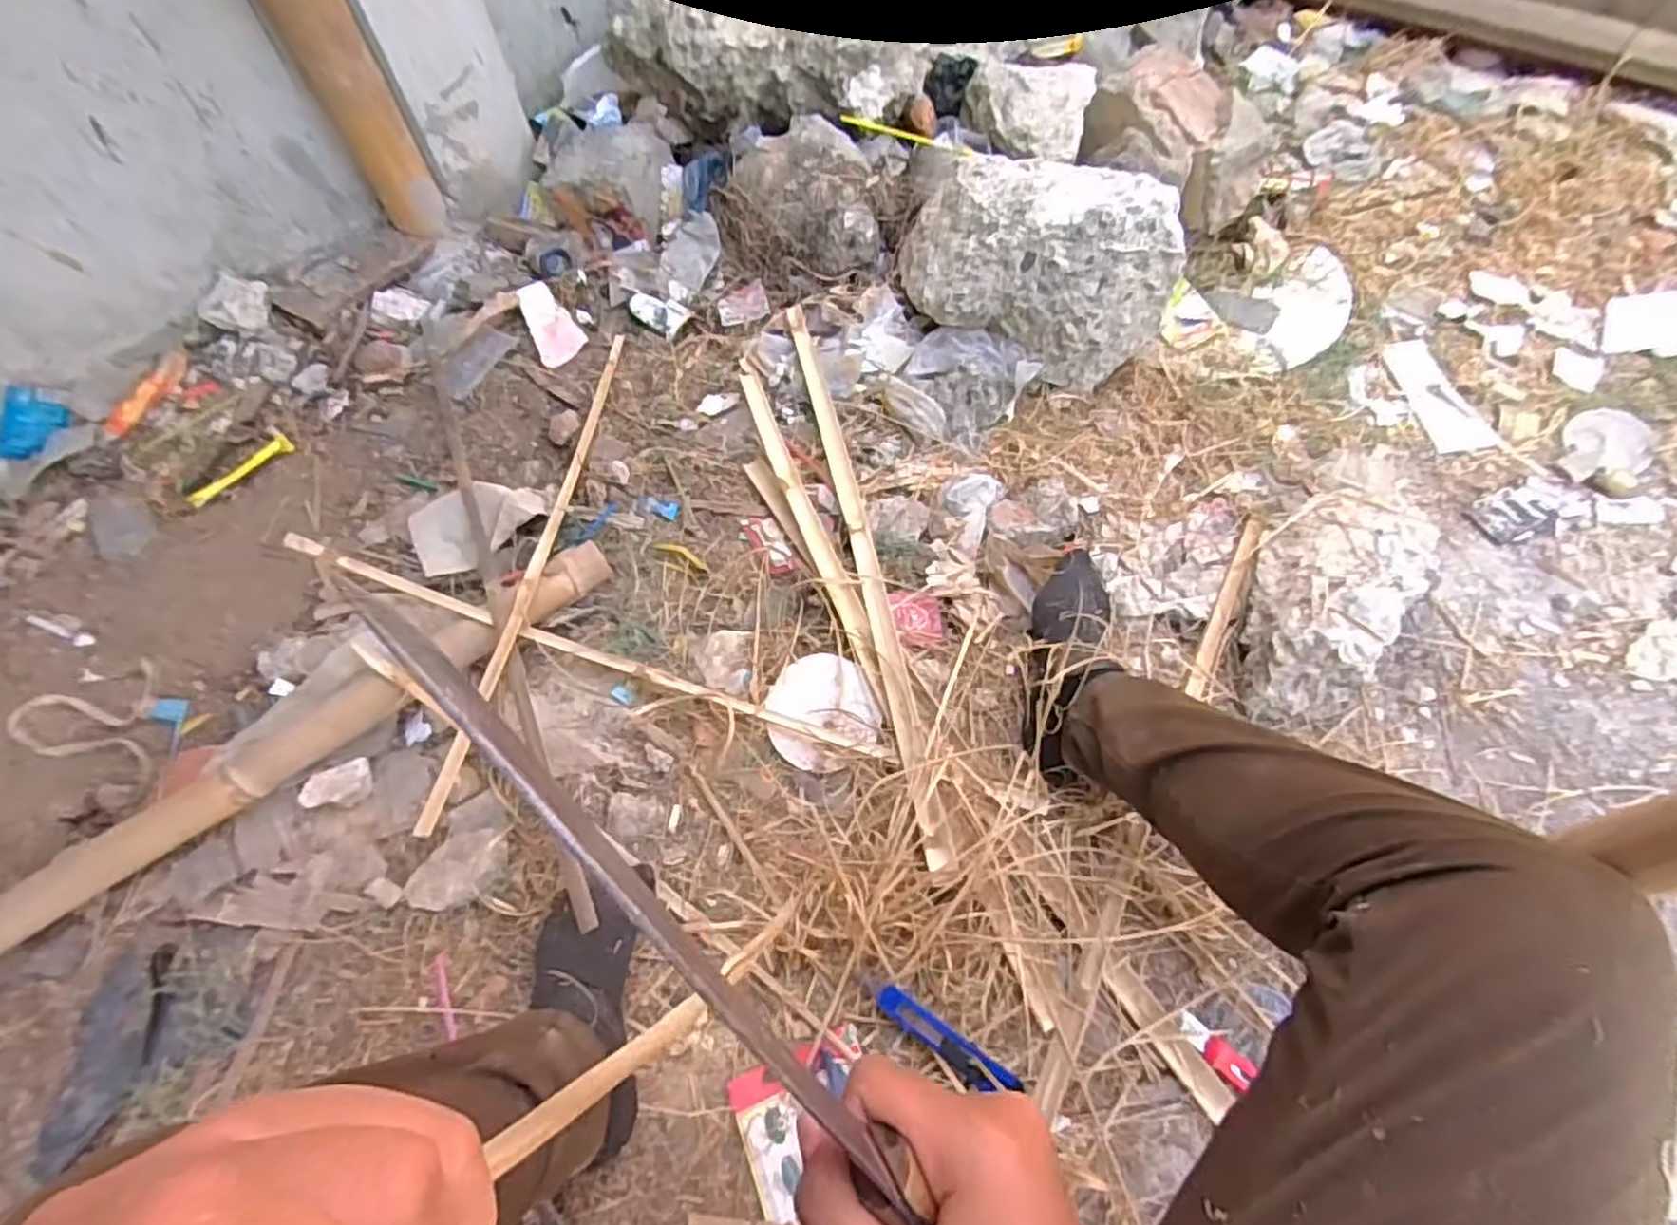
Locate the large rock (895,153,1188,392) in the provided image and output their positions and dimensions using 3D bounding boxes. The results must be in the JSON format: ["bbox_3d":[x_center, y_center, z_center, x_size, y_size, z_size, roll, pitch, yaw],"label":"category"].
[{"bbox_3d":[0.255,-0.461,1.005,0.361,0.221,0.194,18,64,12],"label":"large rock"}]

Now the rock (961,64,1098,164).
[{"bbox_3d":[0.277,-0.745,1.139,0.184,0.086,0.139,9,61,9],"label":"rock"}]

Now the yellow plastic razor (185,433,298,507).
[{"bbox_3d":[-0.790,-0.186,1.006,0.140,0.009,0.035,-41,66,-19],"label":"yellow plastic razor"}]

